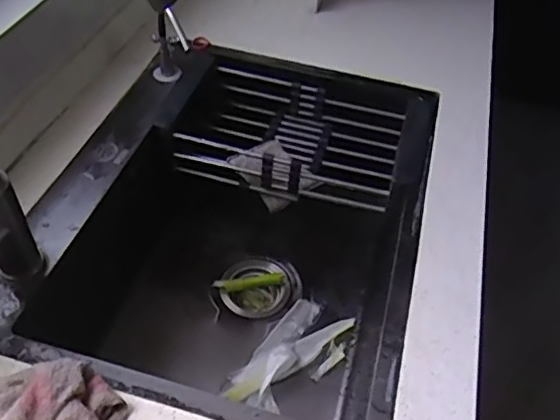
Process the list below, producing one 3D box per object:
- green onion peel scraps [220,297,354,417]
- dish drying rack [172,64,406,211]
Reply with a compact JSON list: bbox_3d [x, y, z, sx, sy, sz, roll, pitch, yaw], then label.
[{"bbox_3d":[0.019,0.210,0.825,0.104,0.020,0.202,31,52,22],"label":"green onion peel scraps"},{"bbox_3d":[0.022,-0.113,0.914,0.324,0.077,0.196,14,48,8],"label":"dish drying rack"}]

